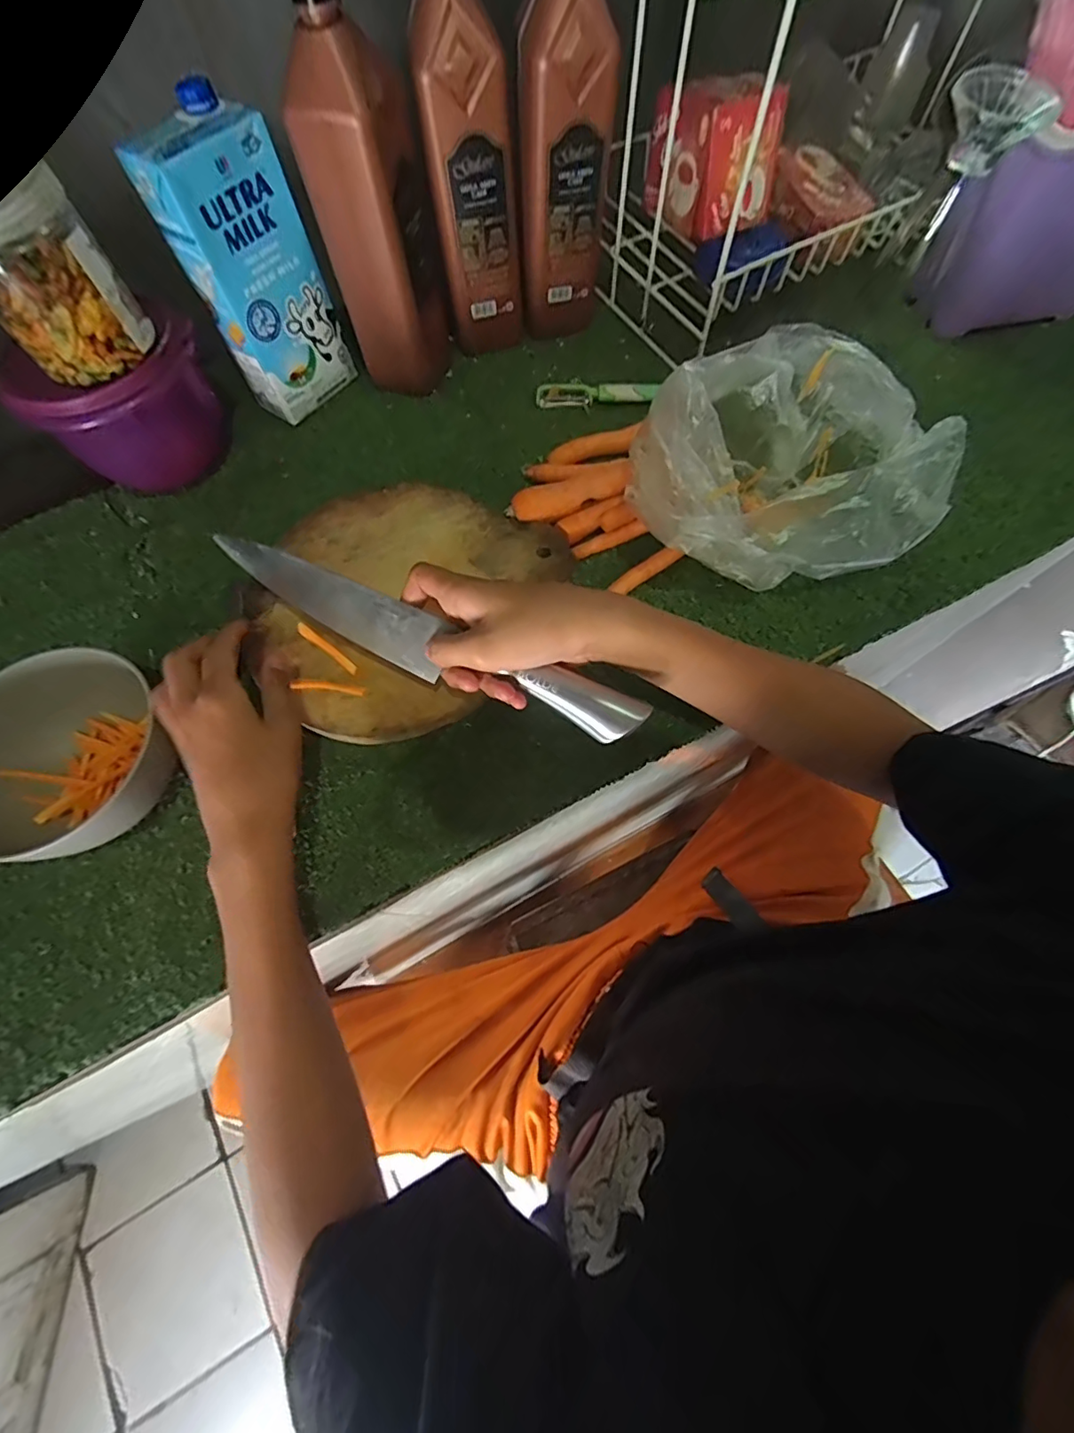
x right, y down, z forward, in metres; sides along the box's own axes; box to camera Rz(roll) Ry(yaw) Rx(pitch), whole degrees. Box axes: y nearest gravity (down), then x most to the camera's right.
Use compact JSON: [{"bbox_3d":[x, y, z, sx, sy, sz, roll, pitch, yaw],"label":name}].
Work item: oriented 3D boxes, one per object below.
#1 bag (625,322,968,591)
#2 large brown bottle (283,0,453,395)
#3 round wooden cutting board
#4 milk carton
[{"bbox_3d":[0.190,-0.180,0.425,0.230,0.112,0.195,-41,74,-14],"label":"bag"},{"bbox_3d":[-0.132,-0.409,0.444,0.077,0.256,0.080,6,69,3],"label":"large brown bottle"},{"bbox_3d":[-0.120,-0.097,0.447,0.217,0.022,0.234,0,69,0],"label":"round wooden cutting board"},{"bbox_3d":[-0.238,-0.375,0.464,0.059,0.195,0.097,32,72,12],"label":"milk carton"}]

